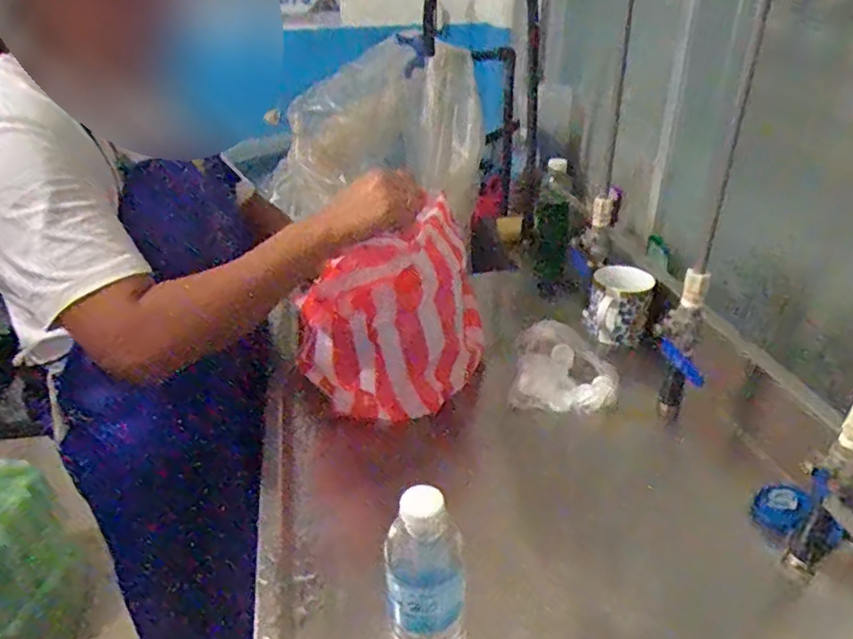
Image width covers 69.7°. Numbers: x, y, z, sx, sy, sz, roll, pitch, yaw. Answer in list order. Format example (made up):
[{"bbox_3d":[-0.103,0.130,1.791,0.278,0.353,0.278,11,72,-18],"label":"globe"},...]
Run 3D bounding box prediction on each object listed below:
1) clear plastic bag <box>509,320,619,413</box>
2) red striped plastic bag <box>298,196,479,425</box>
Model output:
[{"bbox_3d":[0.203,0.066,0.896,0.138,0.033,0.196,6,33,10],"label":"clear plastic bag"},{"bbox_3d":[-0.034,0.008,0.809,0.231,0.245,0.126,-25,40,-33],"label":"red striped plastic bag"}]

